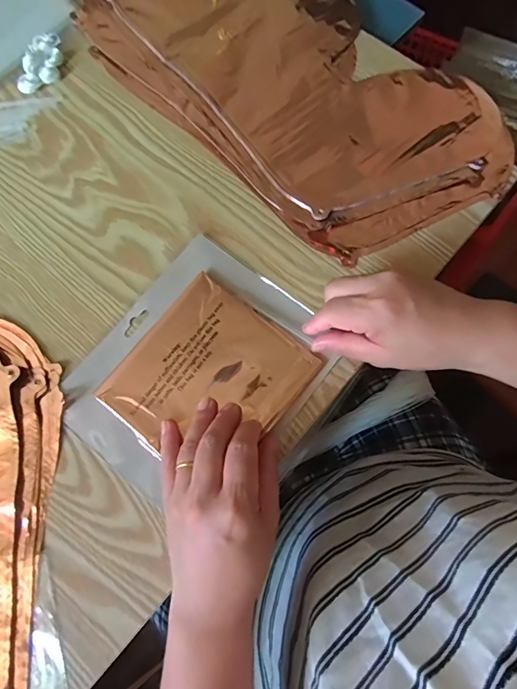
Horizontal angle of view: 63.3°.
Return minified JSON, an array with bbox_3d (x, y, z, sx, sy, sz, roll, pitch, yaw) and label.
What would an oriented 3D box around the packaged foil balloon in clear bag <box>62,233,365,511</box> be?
[{"bbox_3d":[-0.042,0.026,0.338,0.176,0.017,0.191,38,76,14],"label":"packaged foil balloon in clear bag"}]

